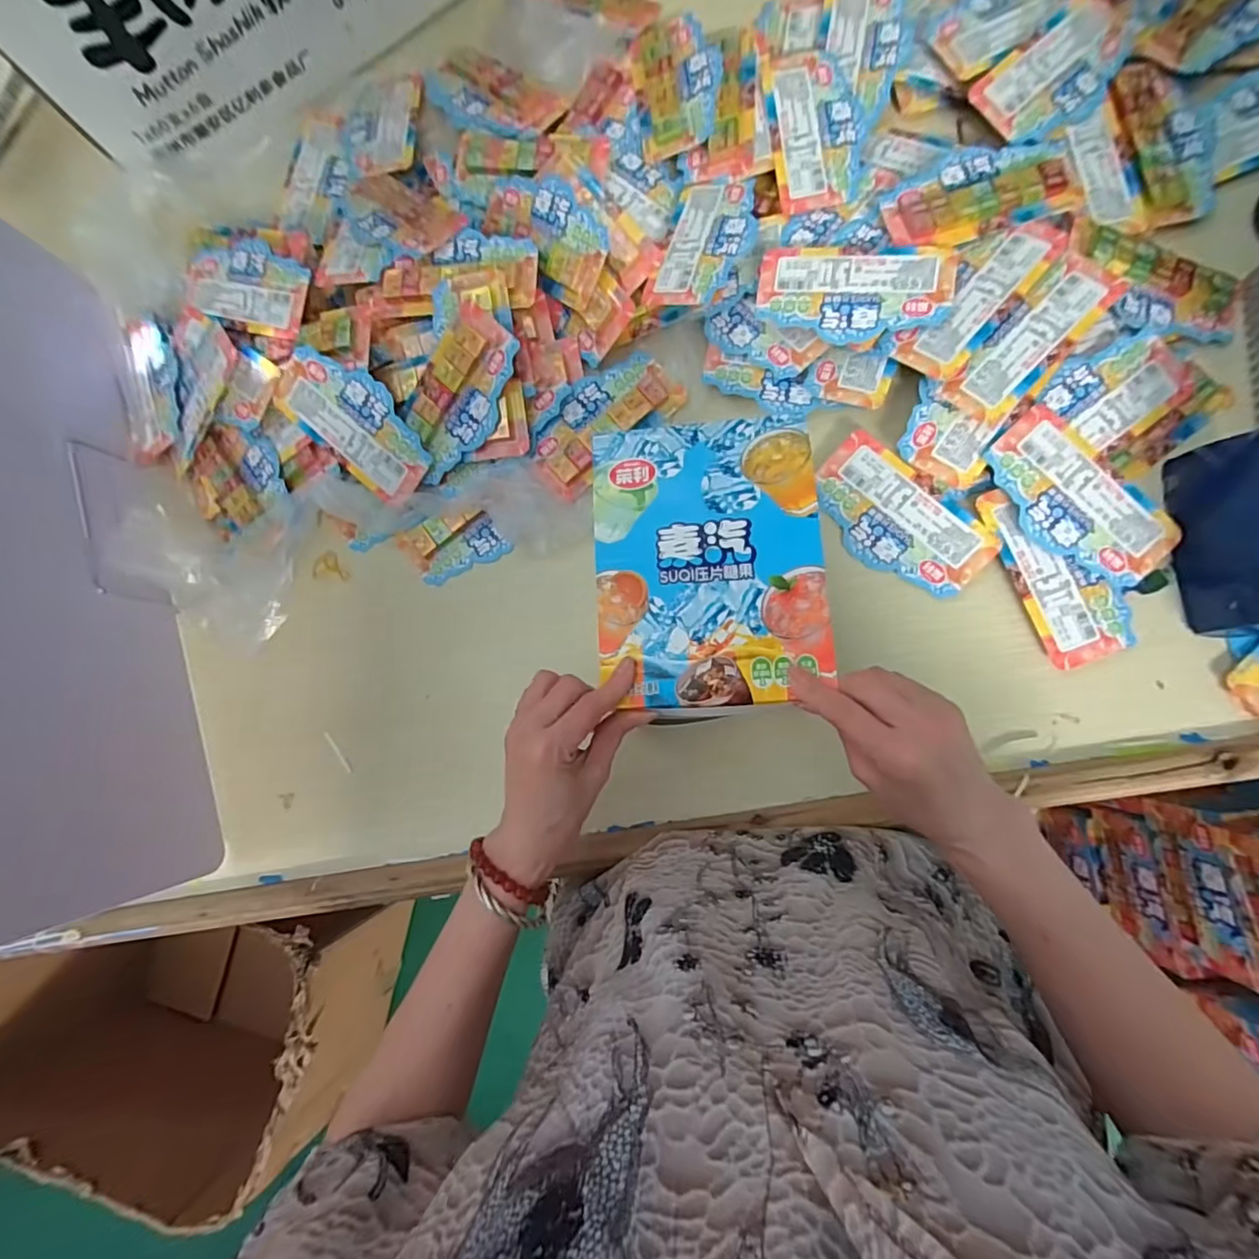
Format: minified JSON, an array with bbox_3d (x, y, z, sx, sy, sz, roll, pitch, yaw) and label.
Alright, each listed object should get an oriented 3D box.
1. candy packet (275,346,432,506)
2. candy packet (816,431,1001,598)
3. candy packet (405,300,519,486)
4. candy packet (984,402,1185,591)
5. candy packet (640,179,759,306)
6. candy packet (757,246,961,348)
[{"bbox_3d":[-0.239,-0.181,0.483,0.145,0.009,0.074,42,107,-5],"label":"candy packet"},{"bbox_3d":[0.217,-0.088,0.450,0.144,0.016,0.075,41,89,9],"label":"candy packet"},{"bbox_3d":[-0.145,-0.193,0.469,0.068,0.010,0.135,34,109,-8],"label":"candy packet"},{"bbox_3d":[0.340,-0.098,0.426,0.076,0.013,0.146,-40,81,0],"label":"candy packet"},{"bbox_3d":[0.066,-0.328,0.469,0.070,0.021,0.129,19,86,8],"label":"candy packet"},{"bbox_3d":[0.177,-0.270,0.444,0.145,0.008,0.080,12,89,14],"label":"candy packet"}]

